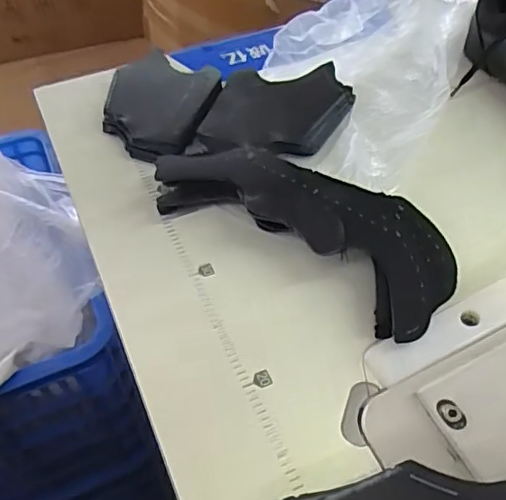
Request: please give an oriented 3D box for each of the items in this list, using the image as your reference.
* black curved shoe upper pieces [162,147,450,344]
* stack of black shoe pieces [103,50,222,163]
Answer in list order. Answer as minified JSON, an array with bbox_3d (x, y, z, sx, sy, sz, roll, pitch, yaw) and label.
[{"bbox_3d":[0.035,-0.031,0.430,0.241,0.045,0.101,29,55,24],"label":"black curved shoe upper pieces"},{"bbox_3d":[-0.086,-0.144,0.540,0.106,0.036,0.159,0,49,1],"label":"stack of black shoe pieces"}]

